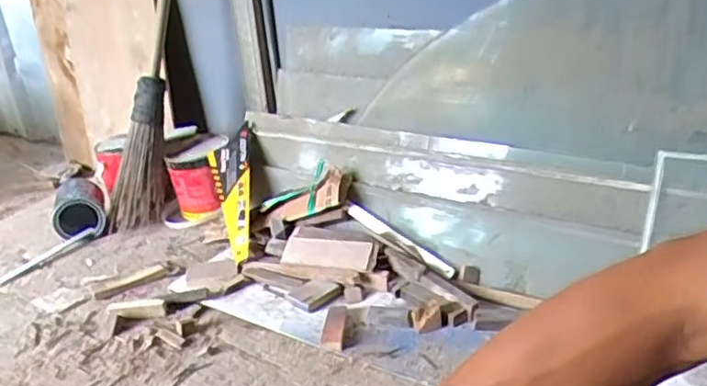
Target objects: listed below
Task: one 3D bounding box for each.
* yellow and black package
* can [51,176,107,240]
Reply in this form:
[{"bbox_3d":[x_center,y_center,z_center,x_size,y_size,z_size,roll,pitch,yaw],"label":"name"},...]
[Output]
[{"bbox_3d":[-0.257,0.008,1.347,0.104,0.031,0.338,-21,55,23],"label":"yellow and black package"},{"bbox_3d":[-0.636,0.040,1.487,0.115,0.111,0.135,-14,25,-19],"label":"can"}]

